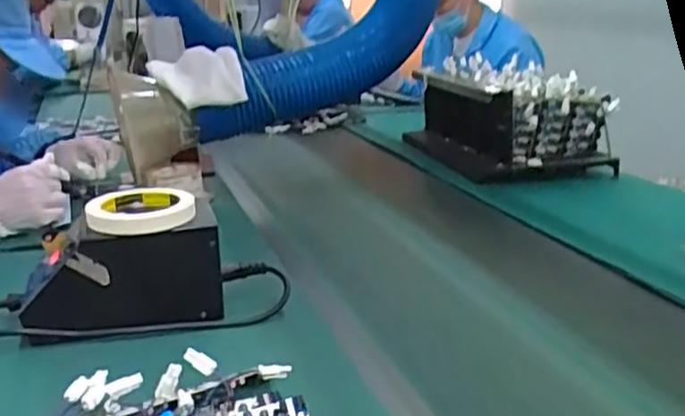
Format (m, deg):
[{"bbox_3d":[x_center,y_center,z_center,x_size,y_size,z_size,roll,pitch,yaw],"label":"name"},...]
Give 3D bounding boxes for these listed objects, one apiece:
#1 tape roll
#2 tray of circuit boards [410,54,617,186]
[{"bbox_3d":[-0.197,0.000,0.688,0.098,0.020,0.098,-4,17,-11],"label":"tape roll"},{"bbox_3d":[0.322,-0.177,1.386,0.277,0.176,0.383,-4,17,-16],"label":"tray of circuit boards"}]

